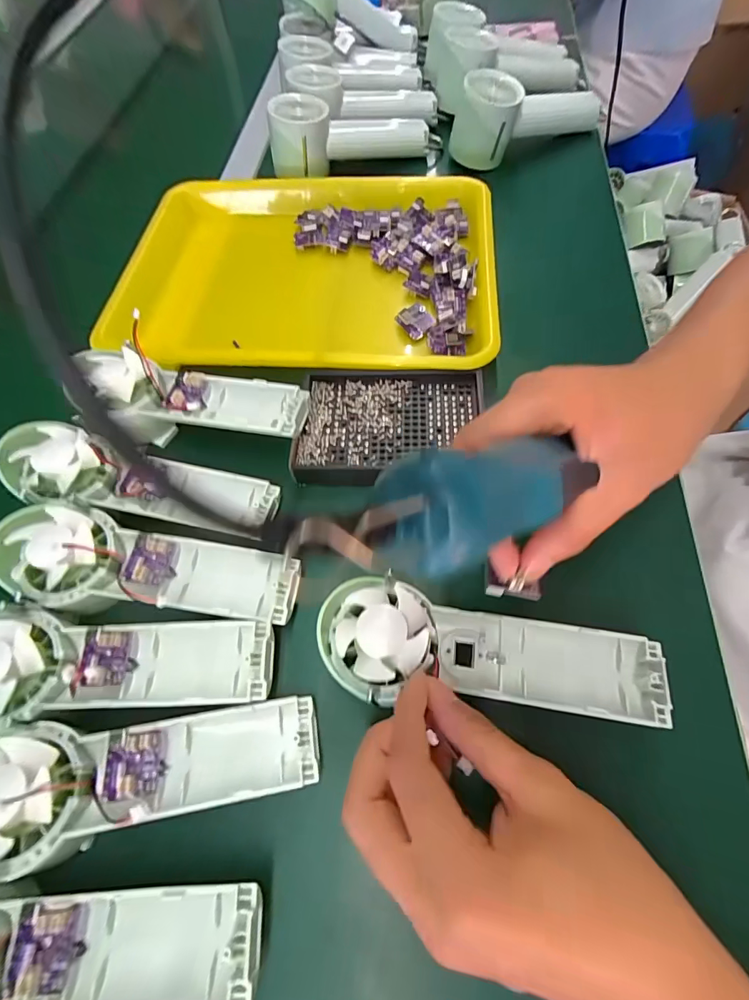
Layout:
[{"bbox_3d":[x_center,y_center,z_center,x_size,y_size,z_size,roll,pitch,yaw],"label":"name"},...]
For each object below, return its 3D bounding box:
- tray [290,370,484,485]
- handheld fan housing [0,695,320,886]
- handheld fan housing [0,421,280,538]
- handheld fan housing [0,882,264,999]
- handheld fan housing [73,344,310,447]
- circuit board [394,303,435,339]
[{"bbox_3d":[0.011,-0.054,0.317,0.130,0.017,0.096,4,63,6],"label":"tray"},{"bbox_3d":[-0.120,0.138,0.215,0.177,0.031,0.060,-5,62,-13],"label":"handheld fan housing"},{"bbox_3d":[-0.156,-0.013,0.294,0.174,0.024,0.054,12,63,-5],"label":"handheld fan housing"},{"bbox_3d":[-0.138,0.200,0.178,0.175,0.040,0.063,-3,63,3],"label":"handheld fan housing"},{"bbox_3d":[-0.134,-0.076,0.321,0.173,0.044,0.062,5,63,7],"label":"handheld fan housing"},{"bbox_3d":[0.035,-0.155,0.367,0.024,0.013,0.027,-32,65,-12],"label":"circuit board"}]

